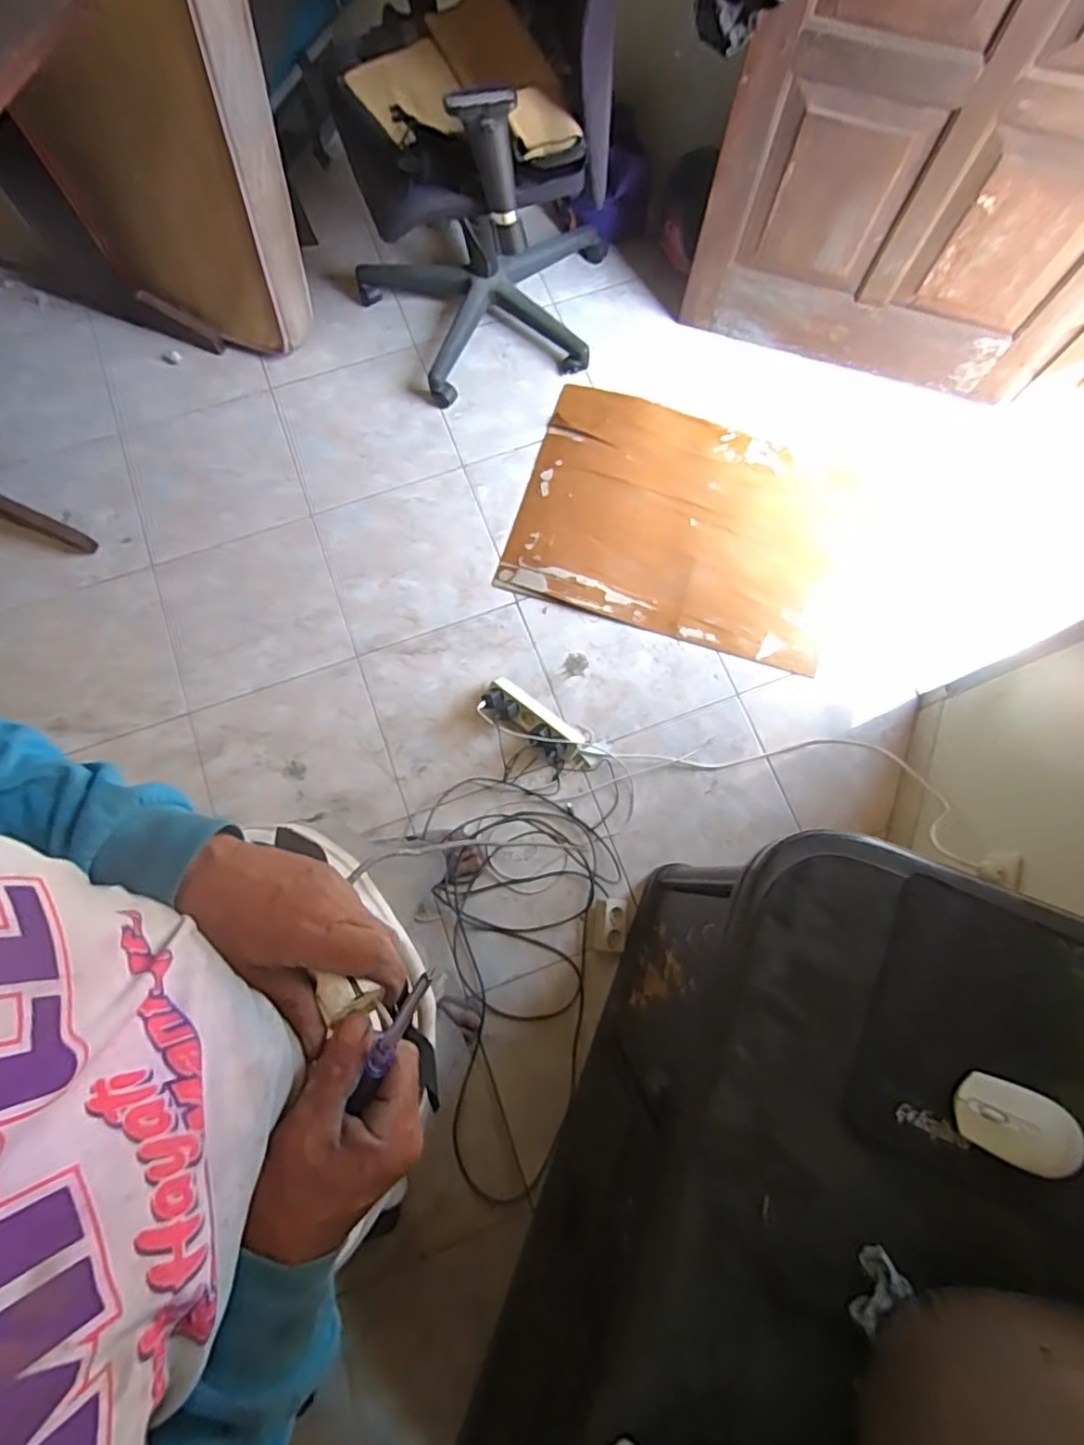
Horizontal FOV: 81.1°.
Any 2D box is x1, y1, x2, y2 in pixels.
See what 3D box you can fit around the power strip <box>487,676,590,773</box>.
[{"bbox_3d":[0.000,0.004,1.423,0.282,0.063,0.073,36,79,8],"label":"power strip"}]

